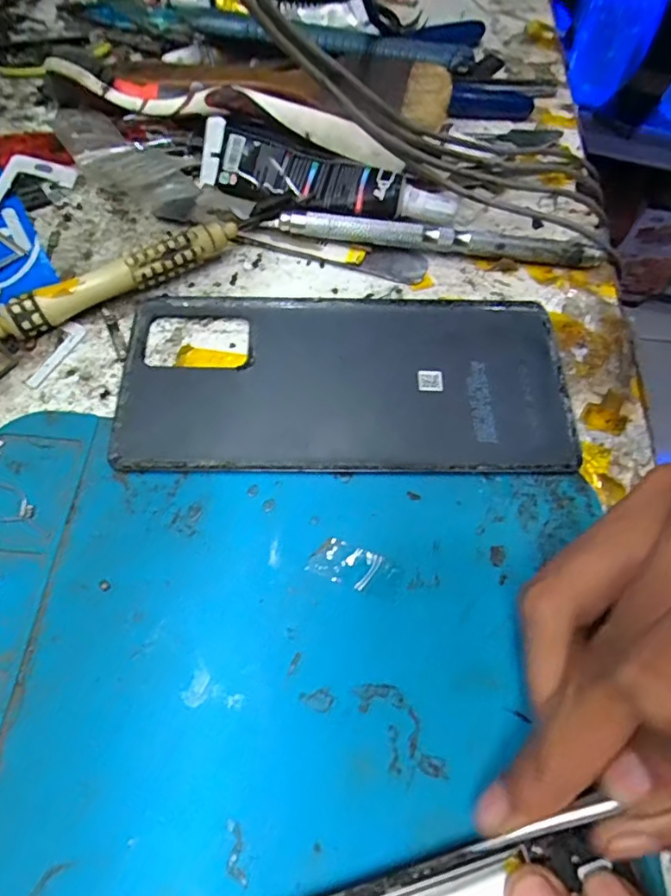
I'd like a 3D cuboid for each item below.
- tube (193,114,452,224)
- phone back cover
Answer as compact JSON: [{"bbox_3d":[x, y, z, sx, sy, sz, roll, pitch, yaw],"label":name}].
[{"bbox_3d":[-0.005,-0.111,0.224,0.108,0.017,0.031,21,63,6],"label":"tube"},{"bbox_3d":[0.004,-0.024,0.187,0.152,0.005,0.069,1,63,-4],"label":"phone back cover"}]

